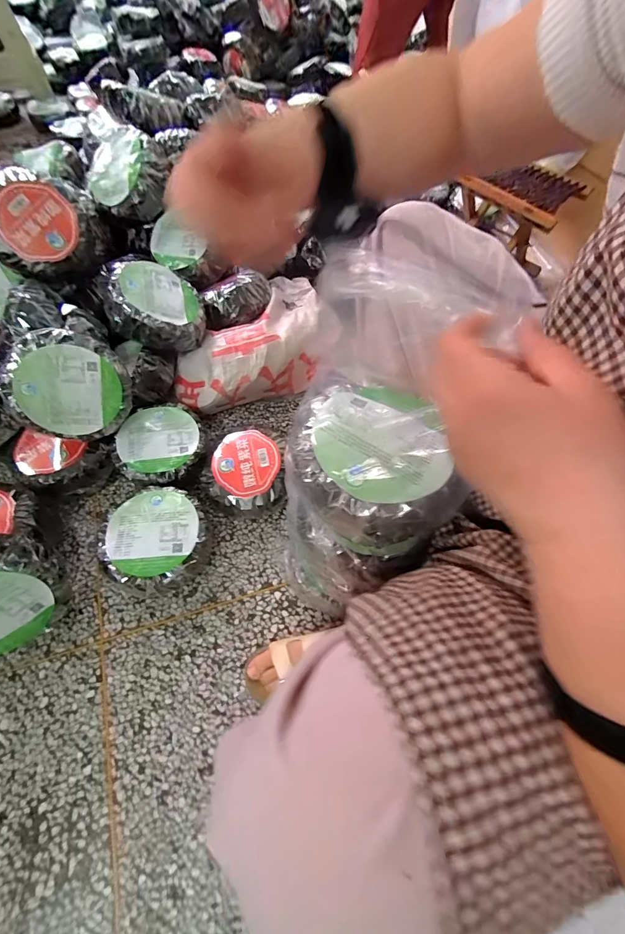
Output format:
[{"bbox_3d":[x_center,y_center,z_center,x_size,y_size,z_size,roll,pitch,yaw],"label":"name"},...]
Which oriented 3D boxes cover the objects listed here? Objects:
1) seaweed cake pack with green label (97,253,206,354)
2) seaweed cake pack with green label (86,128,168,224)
[{"bbox_3d":[-0.326,-0.341,0.756,0.212,0.066,0.186,54,47,-6],"label":"seaweed cake pack with green label"},{"bbox_3d":[-0.419,-0.653,0.816,0.174,0.070,0.169,16,100,10],"label":"seaweed cake pack with green label"}]

